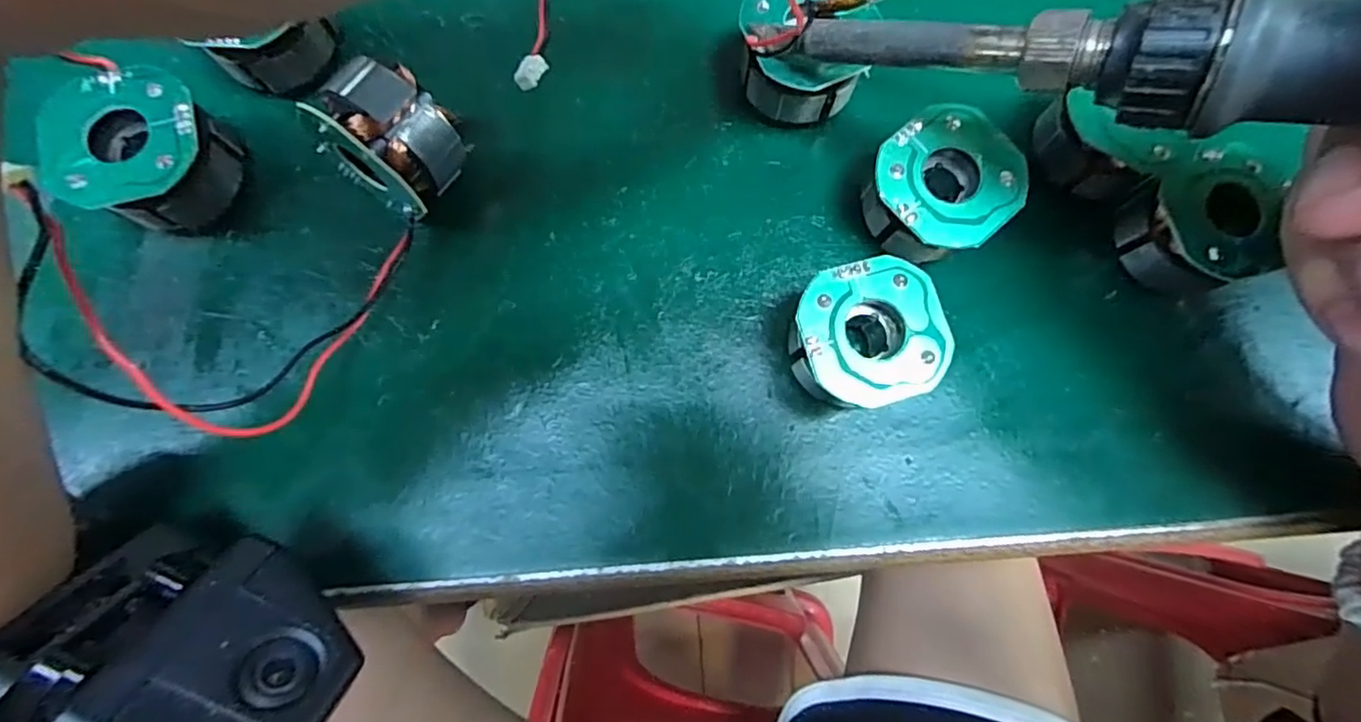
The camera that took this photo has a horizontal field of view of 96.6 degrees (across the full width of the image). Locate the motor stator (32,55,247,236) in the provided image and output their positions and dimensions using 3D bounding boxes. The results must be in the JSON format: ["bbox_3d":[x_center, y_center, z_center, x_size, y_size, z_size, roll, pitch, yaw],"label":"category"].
[{"bbox_3d":[-0.114,-0.045,0.133,0.026,0.024,0.031,13,80,-1],"label":"motor stator"}]

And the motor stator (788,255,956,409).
[{"bbox_3d":[0.038,-0.005,0.134,0.033,0.022,0.029,-16,82,-5],"label":"motor stator"}]

